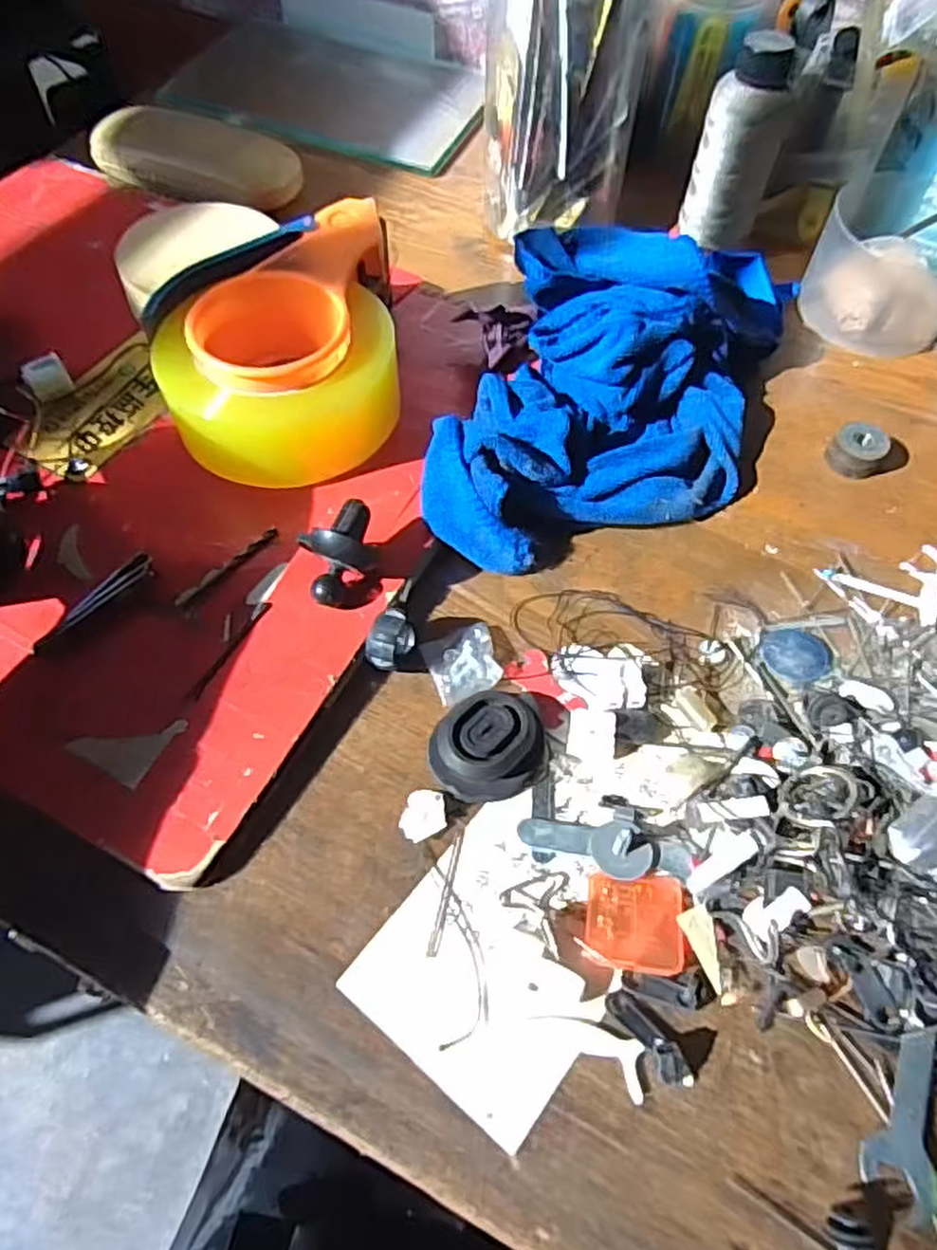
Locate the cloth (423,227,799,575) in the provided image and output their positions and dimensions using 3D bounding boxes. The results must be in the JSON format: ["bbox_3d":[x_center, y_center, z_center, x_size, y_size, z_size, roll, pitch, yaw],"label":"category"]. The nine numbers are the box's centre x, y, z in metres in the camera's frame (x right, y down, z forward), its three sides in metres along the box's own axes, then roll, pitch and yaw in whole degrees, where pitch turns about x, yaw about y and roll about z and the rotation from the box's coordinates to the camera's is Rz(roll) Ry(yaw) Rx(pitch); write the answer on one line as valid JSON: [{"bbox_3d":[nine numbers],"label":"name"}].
[{"bbox_3d":[0.090,-0.147,0.413,0.151,0.062,0.278,20,59,9],"label":"cloth"}]

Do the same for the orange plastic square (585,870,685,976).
[{"bbox_3d":[0.064,0.113,0.288,0.036,0.004,0.036,9,58,3],"label":"orange plastic square"}]

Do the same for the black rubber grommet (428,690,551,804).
[{"bbox_3d":[0.009,0.051,0.320,0.049,0.017,0.043,-28,64,-19],"label":"black rubber grommet"}]

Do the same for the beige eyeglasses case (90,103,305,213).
[{"bbox_3d":[-0.193,-0.333,0.535,0.139,0.026,0.070,20,59,9],"label":"beige eyeglasses case"}]

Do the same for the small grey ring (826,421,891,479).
[{"bbox_3d":[0.219,-0.098,0.424,0.028,0.022,0.024,37,63,18],"label":"small grey ring"}]

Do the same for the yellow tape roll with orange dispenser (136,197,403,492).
[{"bbox_3d":[-0.098,-0.152,0.402,0.120,0.064,0.157,-5,59,-6],"label":"yellow tape roll with orange dispenser"}]

